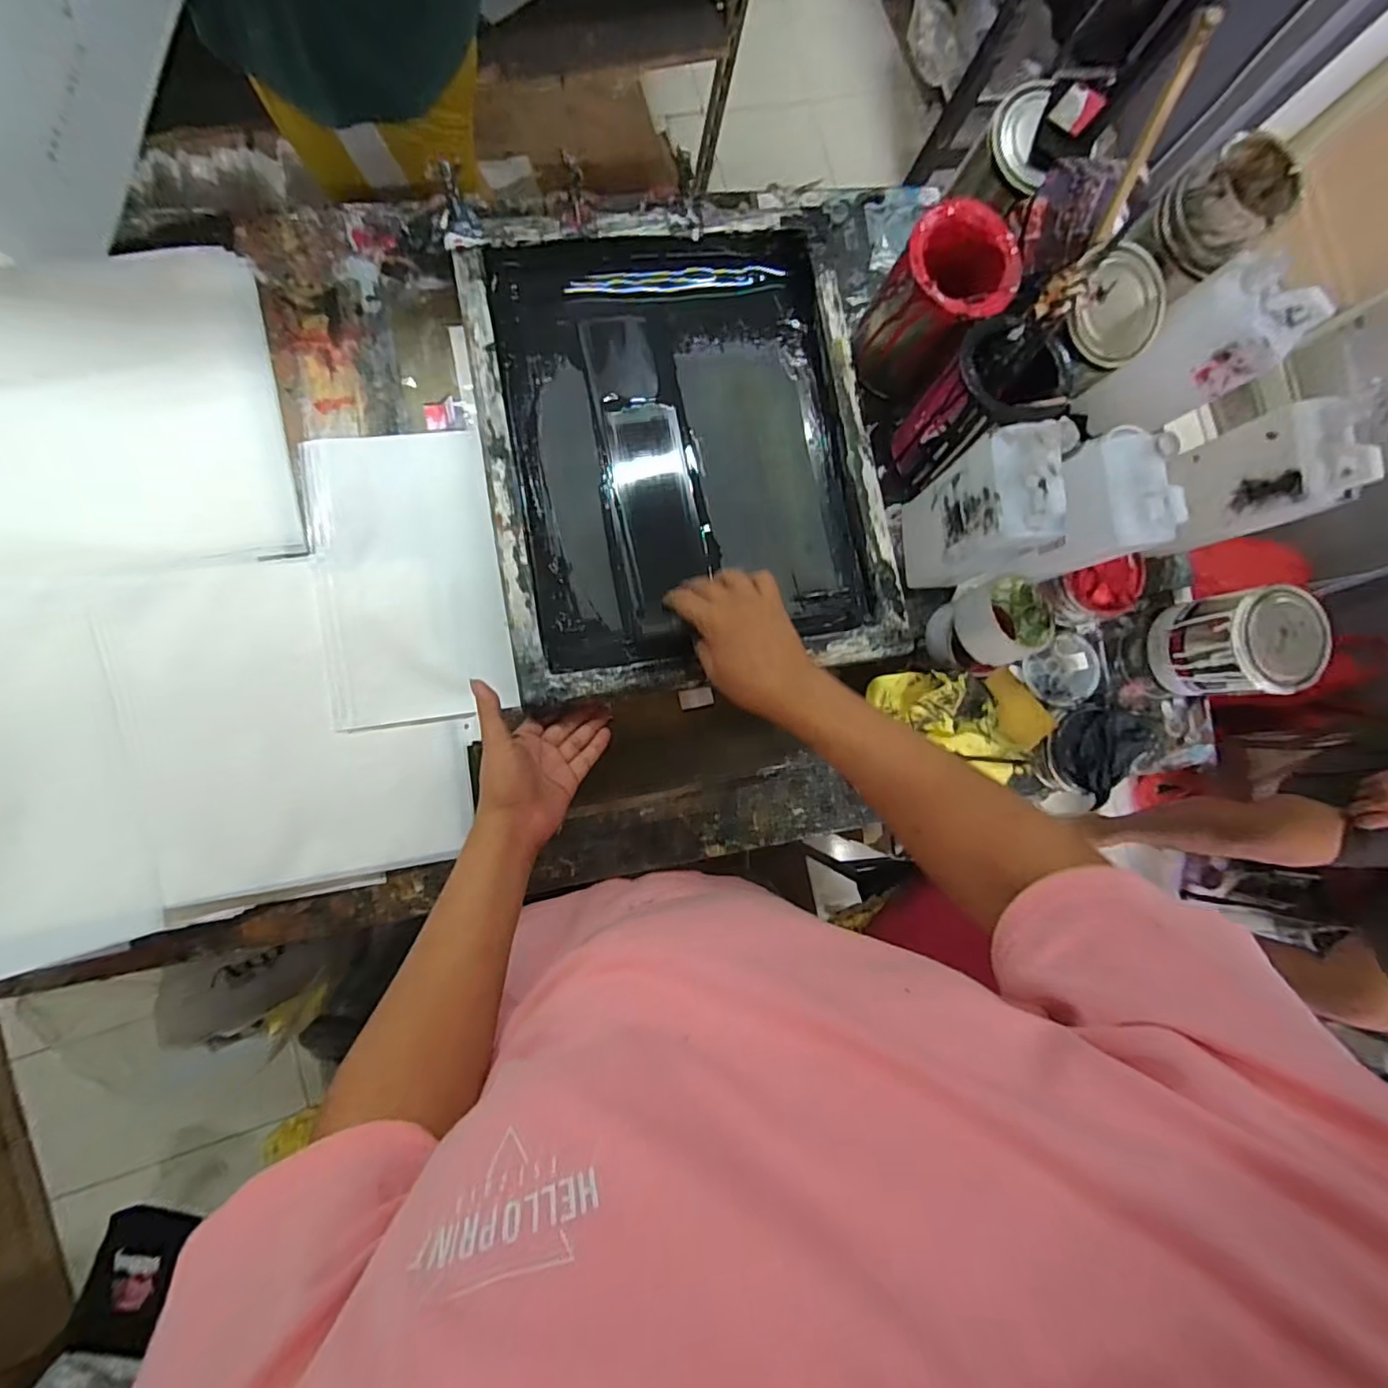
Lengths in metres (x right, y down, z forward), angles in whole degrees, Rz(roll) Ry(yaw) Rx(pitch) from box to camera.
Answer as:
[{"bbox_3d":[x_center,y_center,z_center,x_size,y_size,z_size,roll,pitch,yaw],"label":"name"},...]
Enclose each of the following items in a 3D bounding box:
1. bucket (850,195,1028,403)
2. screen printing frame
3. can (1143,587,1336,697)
[{"bbox_3d":[0.238,-0.392,0.604,0.105,0.134,0.115,32,84,-6],"label":"bucket"},{"bbox_3d":[-0.010,-0.250,0.625,0.392,0.043,0.478,-8,85,-8],"label":"screen printing frame"},{"bbox_3d":[0.578,-0.054,0.636,0.107,0.102,0.106,-7,89,-8],"label":"can"}]

